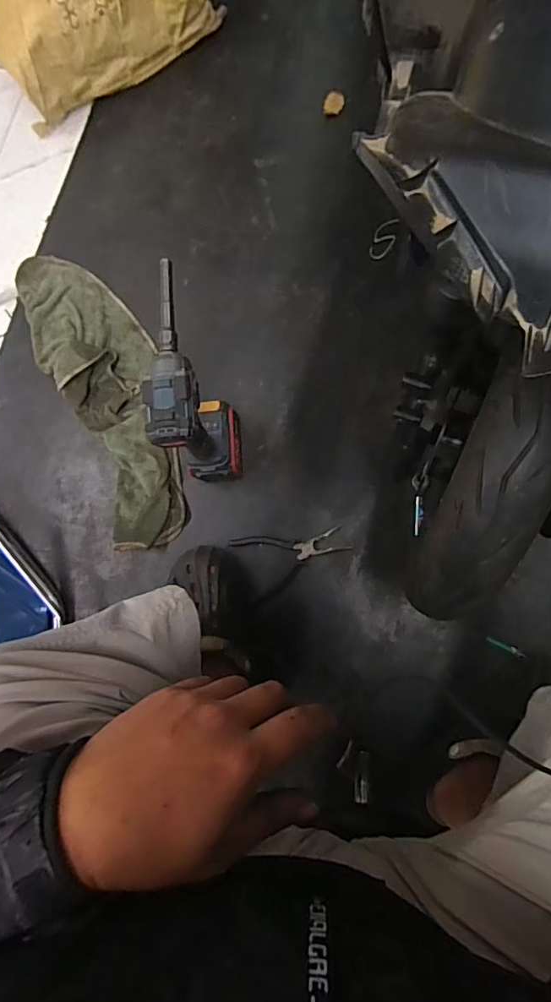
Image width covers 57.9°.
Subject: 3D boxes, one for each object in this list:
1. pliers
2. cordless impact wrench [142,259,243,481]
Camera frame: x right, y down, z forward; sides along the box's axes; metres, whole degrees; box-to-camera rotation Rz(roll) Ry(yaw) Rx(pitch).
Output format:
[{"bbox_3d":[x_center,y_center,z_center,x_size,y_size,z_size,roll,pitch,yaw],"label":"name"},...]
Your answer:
[{"bbox_3d":[0.026,0.080,0.822,0.172,0.010,0.110,-27,81,4],"label":"pliers"},{"bbox_3d":[-0.120,-0.173,0.743,0.077,0.264,0.254,-10,82,7],"label":"cordless impact wrench"}]

